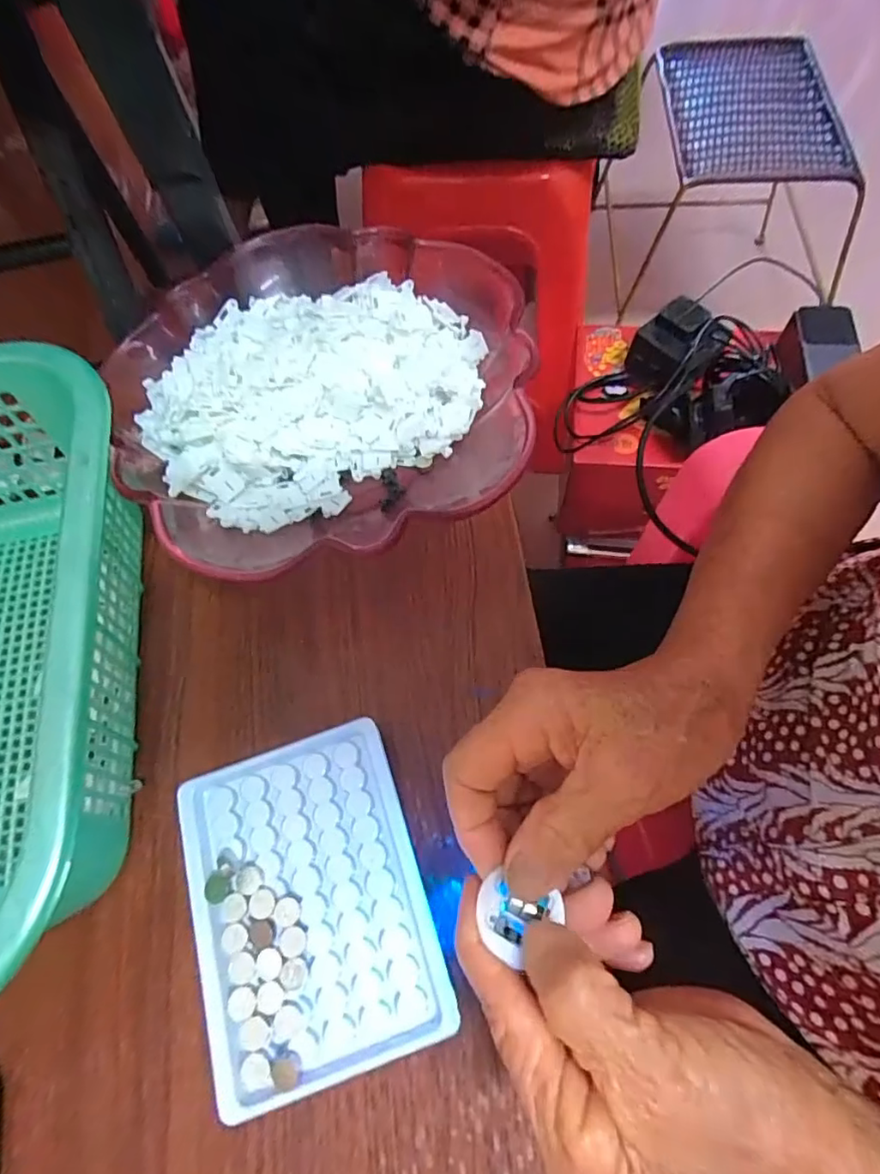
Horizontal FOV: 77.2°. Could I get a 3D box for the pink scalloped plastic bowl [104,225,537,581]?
[{"bbox_3d":[-0.069,-0.126,0.332,0.240,0.056,0.242,-20,66,-5],"label":"pink scalloped plastic bowl"}]

